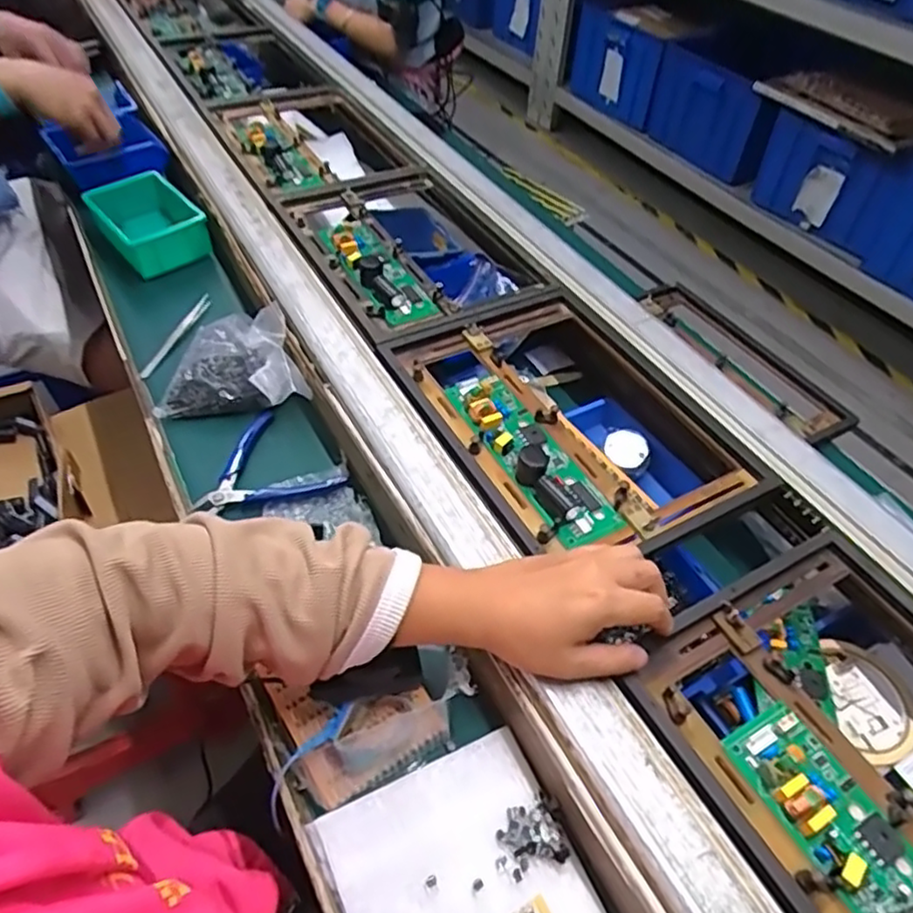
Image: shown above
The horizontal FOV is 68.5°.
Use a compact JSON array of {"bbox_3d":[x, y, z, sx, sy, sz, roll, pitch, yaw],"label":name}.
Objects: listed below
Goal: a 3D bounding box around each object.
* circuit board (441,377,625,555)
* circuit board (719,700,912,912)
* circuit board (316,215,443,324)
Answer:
[{"bbox_3d":[0.060,-0.012,0.535,0.057,0.026,0.183,-20,52,-21],"label":"circuit board"},{"bbox_3d":[0.222,0.210,0.359,0.058,0.033,0.162,-20,49,-21],"label":"circuit board"},{"bbox_3d":[-0.085,-0.203,0.703,0.066,0.022,0.190,-20,52,-21],"label":"circuit board"}]

